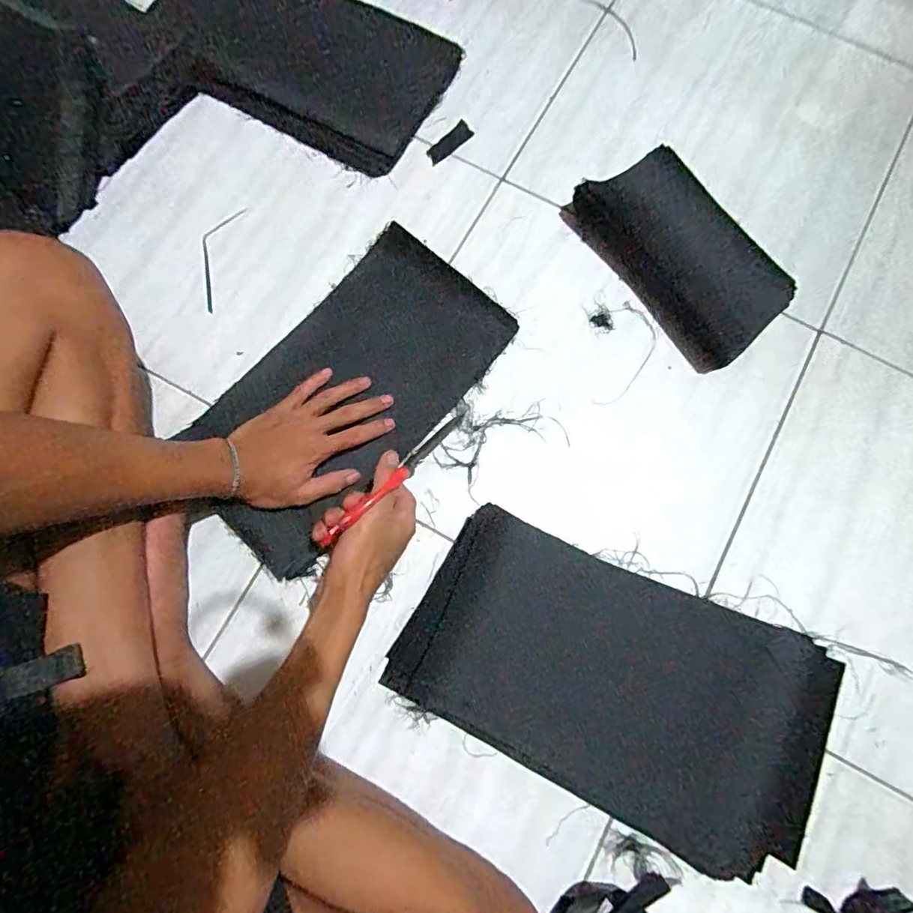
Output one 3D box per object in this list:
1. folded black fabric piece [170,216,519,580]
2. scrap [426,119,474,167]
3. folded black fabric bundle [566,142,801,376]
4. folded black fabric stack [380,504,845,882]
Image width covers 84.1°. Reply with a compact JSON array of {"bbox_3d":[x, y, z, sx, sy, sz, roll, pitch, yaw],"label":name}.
[{"bbox_3d":[-0.114,-0.063,0.522,0.178,0.024,0.343,40,82,8],"label":"folded black fabric piece"},{"bbox_3d":[-0.007,-0.379,0.614,0.024,0.007,0.069,43,78,-3],"label":"scrap"},{"bbox_3d":[0.244,-0.223,0.557,0.120,0.035,0.251,-37,80,-6],"label":"folded black fabric bundle"},{"bbox_3d":[0.139,0.204,0.471,0.370,0.034,0.216,26,80,6],"label":"folded black fabric stack"}]

